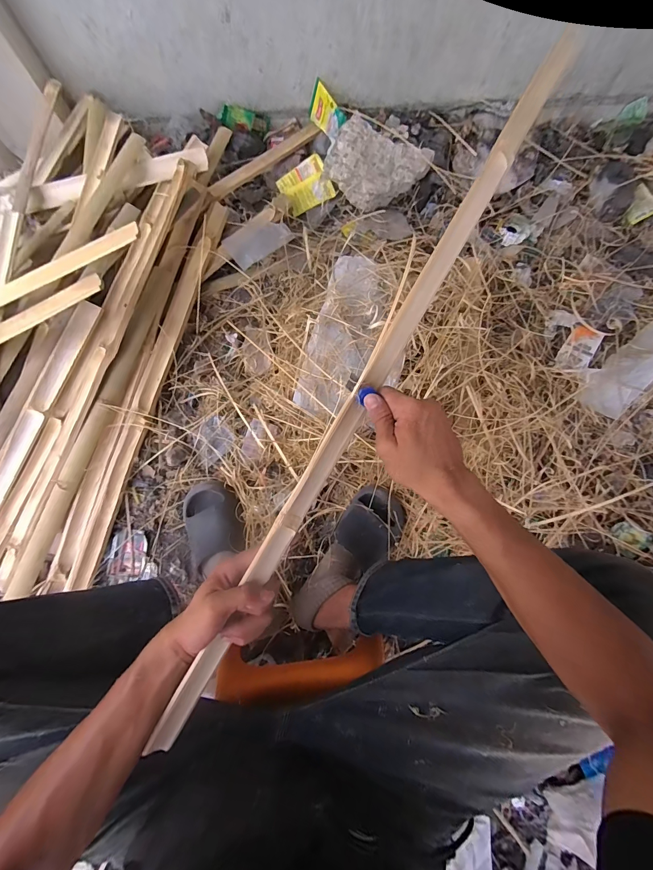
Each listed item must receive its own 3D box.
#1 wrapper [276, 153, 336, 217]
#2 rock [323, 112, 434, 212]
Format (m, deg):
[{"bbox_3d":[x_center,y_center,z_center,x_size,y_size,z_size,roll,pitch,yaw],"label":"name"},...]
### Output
[{"bbox_3d":[-0.051,-0.620,0.848,0.120,0.020,0.098,-28,108,6],"label":"wrapper"},{"bbox_3d":[0.121,-0.637,0.803,0.229,0.074,0.151,18,78,4],"label":"rock"}]

